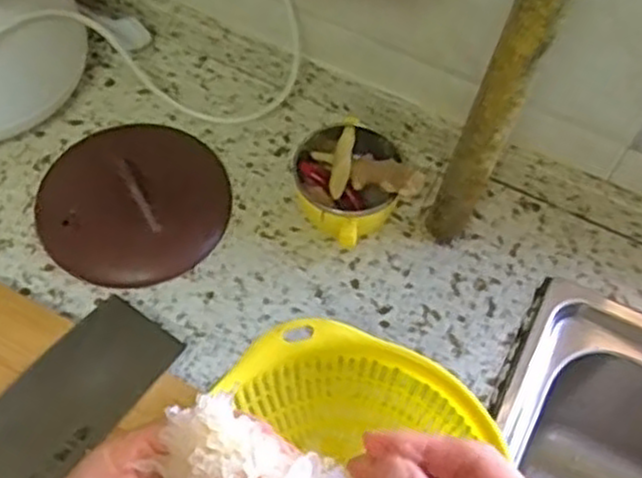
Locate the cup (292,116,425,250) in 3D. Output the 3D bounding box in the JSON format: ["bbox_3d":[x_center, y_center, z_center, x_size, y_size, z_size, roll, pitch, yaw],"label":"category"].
[{"bbox_3d":[0.024,-0.054,0.683,0.101,0.062,0.111,1,60,-2],"label":"cup"}]

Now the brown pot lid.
[{"bbox_3d":[-0.167,-0.046,0.681,0.161,0.041,0.174,1,60,-2],"label":"brown pot lid"}]

